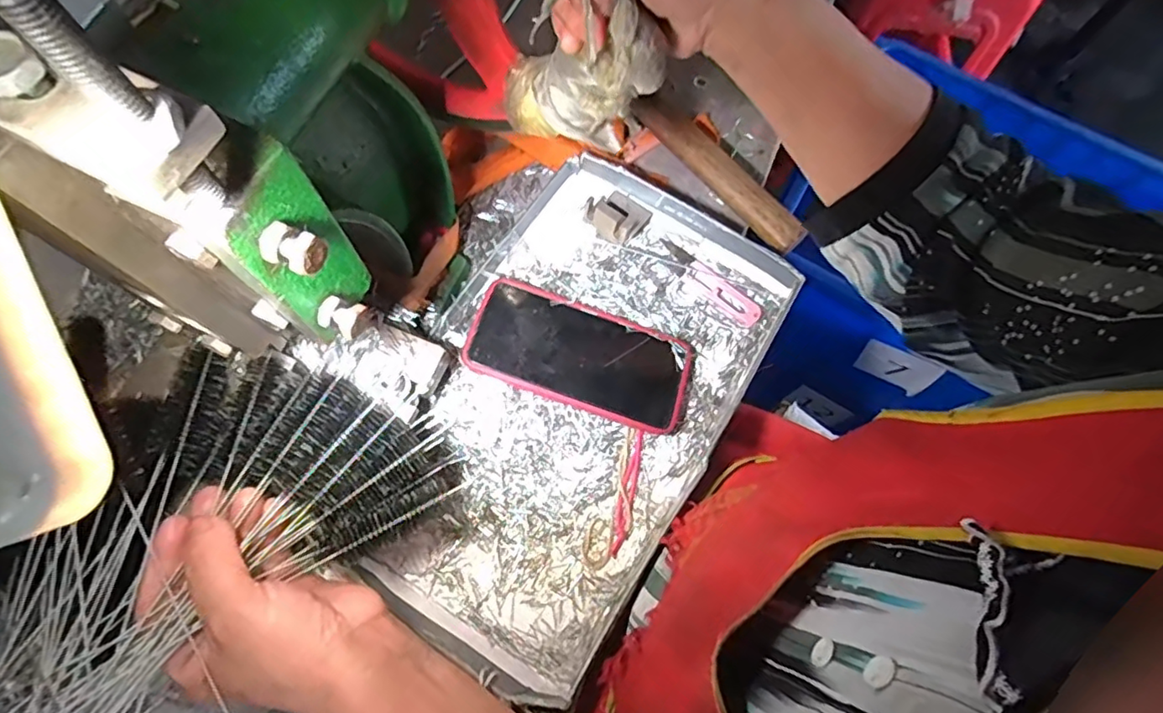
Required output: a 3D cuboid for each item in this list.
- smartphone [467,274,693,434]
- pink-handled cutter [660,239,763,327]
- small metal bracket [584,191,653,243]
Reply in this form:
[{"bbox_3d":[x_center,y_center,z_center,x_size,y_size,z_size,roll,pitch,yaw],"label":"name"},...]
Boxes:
[{"bbox_3d":[0.001,-0.001,0.427,0.161,0.010,0.077,20,67,-5],"label":"smartphone"},{"bbox_3d":[0.105,-0.061,0.472,0.097,0.004,0.026,39,73,10],"label":"pink-handled cutter"},{"bbox_3d":[0.030,-0.119,0.470,0.043,0.028,0.042,32,72,8],"label":"small metal bracket"}]

